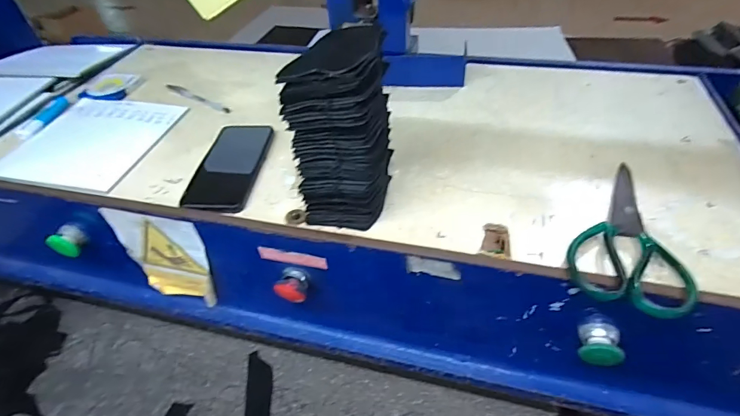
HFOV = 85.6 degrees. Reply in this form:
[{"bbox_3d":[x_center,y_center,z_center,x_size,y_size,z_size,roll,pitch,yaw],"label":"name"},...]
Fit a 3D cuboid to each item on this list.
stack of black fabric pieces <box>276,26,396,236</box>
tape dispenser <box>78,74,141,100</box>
[{"bbox_3d":[-0.026,-0.072,0.397,0.088,0.180,0.097,1,46,6],"label":"stack of black fabric pieces"},{"bbox_3d":[-0.446,-0.207,0.684,0.075,0.014,0.071,0,46,4],"label":"tape dispenser"}]

